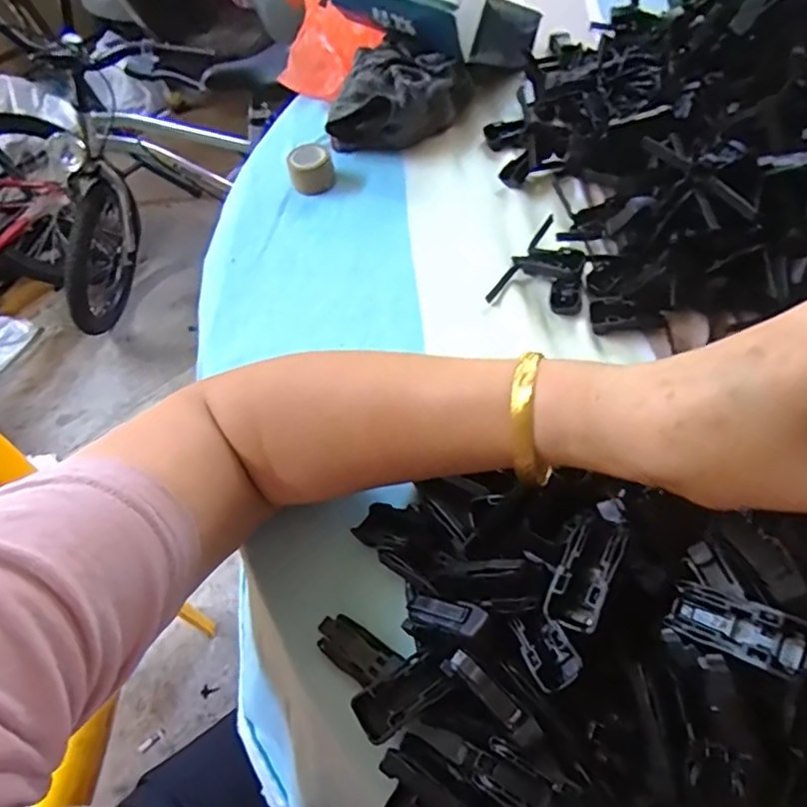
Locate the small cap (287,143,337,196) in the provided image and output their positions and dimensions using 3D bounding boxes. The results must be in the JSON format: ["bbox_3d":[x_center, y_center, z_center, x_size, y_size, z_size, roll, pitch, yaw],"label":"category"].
[{"bbox_3d":[-0.078,-0.199,0.504,0.037,0.028,0.039,-3,54,4],"label":"small cap"}]

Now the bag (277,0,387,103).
[{"bbox_3d":[-0.081,-0.373,0.618,0.095,0.051,0.108,23,60,21],"label":"bag"}]

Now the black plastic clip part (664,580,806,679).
[{"bbox_3d":[0.119,0.082,0.213,0.018,0.016,0.047,-45,27,-24],"label":"black plastic clip part"}]

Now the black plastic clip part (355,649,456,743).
[{"bbox_3d":[0.000,0.122,0.250,0.040,0.005,0.020,-30,57,-15],"label":"black plastic clip part"}]

